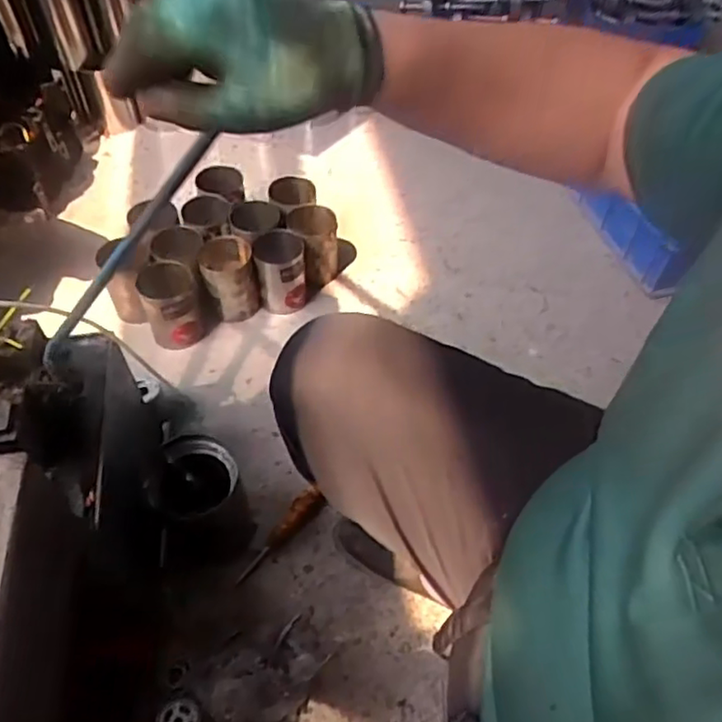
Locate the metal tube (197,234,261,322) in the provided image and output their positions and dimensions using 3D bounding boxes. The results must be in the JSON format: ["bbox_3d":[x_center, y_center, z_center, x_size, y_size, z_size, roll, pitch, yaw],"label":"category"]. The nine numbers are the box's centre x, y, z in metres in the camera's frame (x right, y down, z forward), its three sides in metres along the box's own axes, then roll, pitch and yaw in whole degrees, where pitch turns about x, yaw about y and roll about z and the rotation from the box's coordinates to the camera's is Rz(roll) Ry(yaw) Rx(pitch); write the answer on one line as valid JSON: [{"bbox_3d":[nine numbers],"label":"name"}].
[{"bbox_3d":[-0.237,-0.150,1.177,0.092,0.115,0.091,-12,54,-10],"label":"metal tube"}]

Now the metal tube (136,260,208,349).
[{"bbox_3d":[-0.325,-0.098,1.127,0.097,0.116,0.090,-18,55,-14],"label":"metal tube"}]

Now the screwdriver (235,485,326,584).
[{"bbox_3d":[-0.113,0.249,0.931,0.031,0.031,0.167,34,59,22],"label":"screwdriver"}]

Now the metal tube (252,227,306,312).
[{"bbox_3d":[-0.144,-0.158,1.181,0.088,0.137,0.083,-5,53,-5],"label":"metal tube"}]

